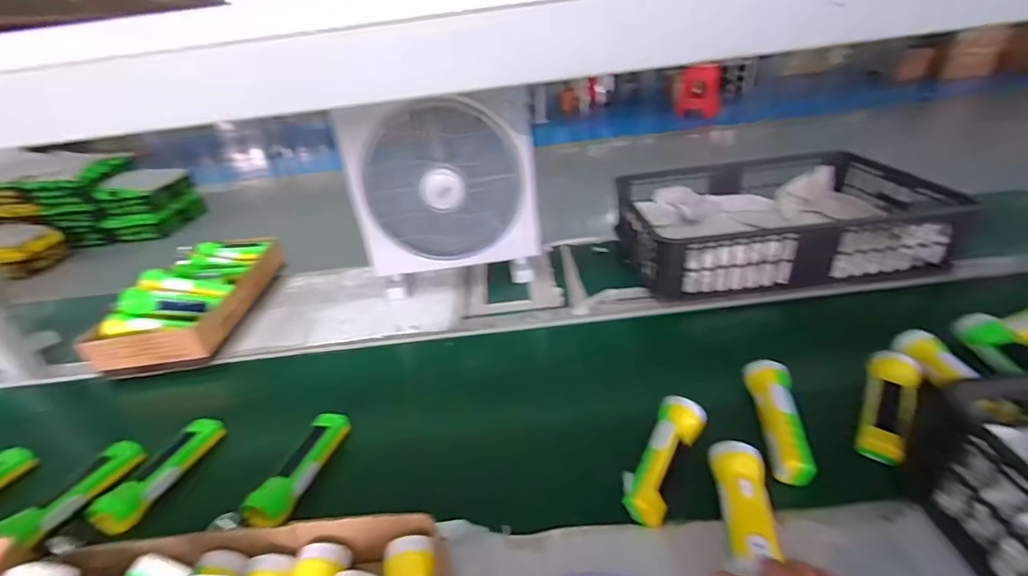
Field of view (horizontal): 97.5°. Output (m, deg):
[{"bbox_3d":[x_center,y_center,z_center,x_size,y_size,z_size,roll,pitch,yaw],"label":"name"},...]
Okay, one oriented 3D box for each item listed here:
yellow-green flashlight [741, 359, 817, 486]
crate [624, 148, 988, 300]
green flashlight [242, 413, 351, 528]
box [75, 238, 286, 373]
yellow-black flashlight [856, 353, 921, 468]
[{"bbox_3d":[0.341,0.165,0.591,0.056,0.047,0.182,5,34,16],"label":"yellow-green flashlight"},{"bbox_3d":[0.547,-0.143,0.993,0.577,0.149,0.401,-4,32,3],"label":"crate"},{"bbox_3d":[-0.289,0.238,0.613,0.048,0.037,0.168,4,33,15],"label":"green flashlight"},{"bbox_3d":[-0.684,0.007,0.980,0.203,0.114,0.400,-6,32,0],"label":"box"},{"bbox_3d":[0.489,0.150,0.594,0.058,0.045,0.182,22,42,37],"label":"yellow-black flashlight"}]

